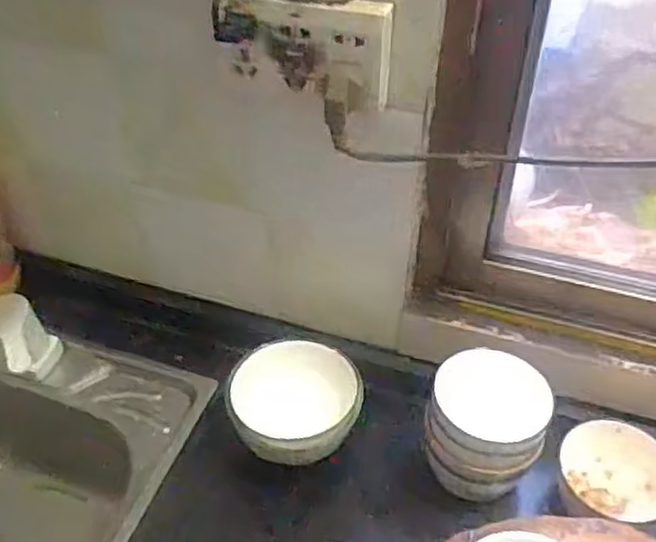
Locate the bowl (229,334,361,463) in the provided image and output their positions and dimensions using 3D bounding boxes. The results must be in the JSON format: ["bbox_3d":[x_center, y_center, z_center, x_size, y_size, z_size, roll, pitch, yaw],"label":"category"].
[{"bbox_3d":[-0.035,0.127,0.724,0.116,0.061,0.114,0,42,0],"label":"bowl"}]

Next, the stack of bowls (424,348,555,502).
[{"bbox_3d":[0.151,0.146,0.689,0.105,0.093,0.104,14,44,14],"label":"stack of bowls"}]

